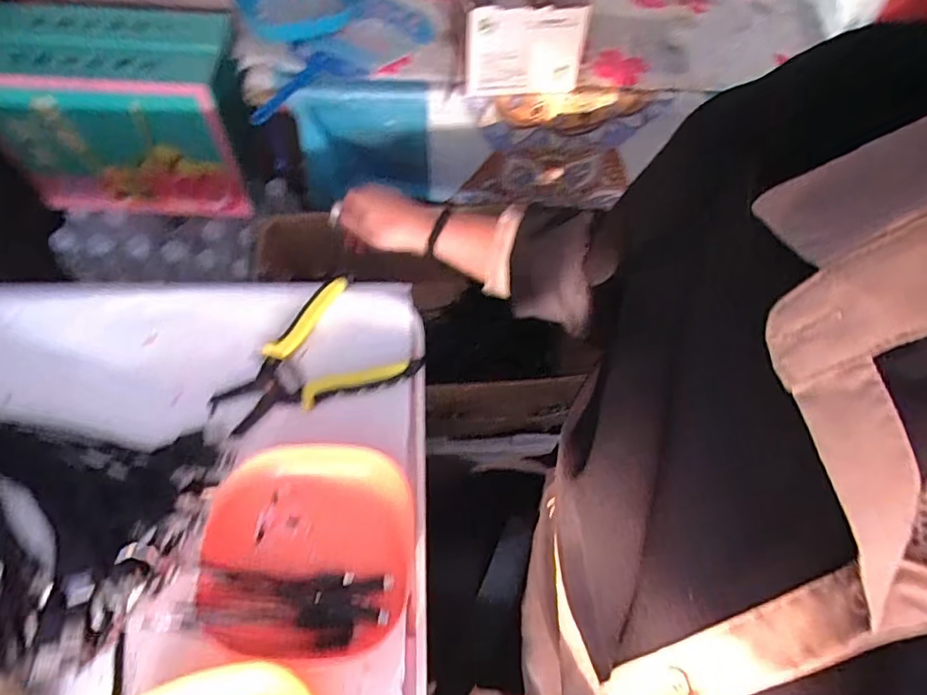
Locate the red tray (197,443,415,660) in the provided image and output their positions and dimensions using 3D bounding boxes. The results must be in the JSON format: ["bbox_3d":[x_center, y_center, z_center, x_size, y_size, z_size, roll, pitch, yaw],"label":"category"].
[{"bbox_3d":[-0.108,0.139,0.384,0.143,0.030,0.133,-4,62,-6],"label":"red tray"}]

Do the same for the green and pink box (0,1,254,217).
[{"bbox_3d":[-0.492,-0.343,0.816,0.330,0.234,0.150,1,62,-4],"label":"green and pink box"}]

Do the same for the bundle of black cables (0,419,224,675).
[{"bbox_3d":[-0.399,0.116,0.376,0.423,0.032,0.182,2,62,-3],"label":"bundle of black cables"}]

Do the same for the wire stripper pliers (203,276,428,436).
[{"bbox_3d":[-0.132,0.003,0.467,0.160,0.015,0.109,-22,66,-15],"label":"wire stripper pliers"}]

